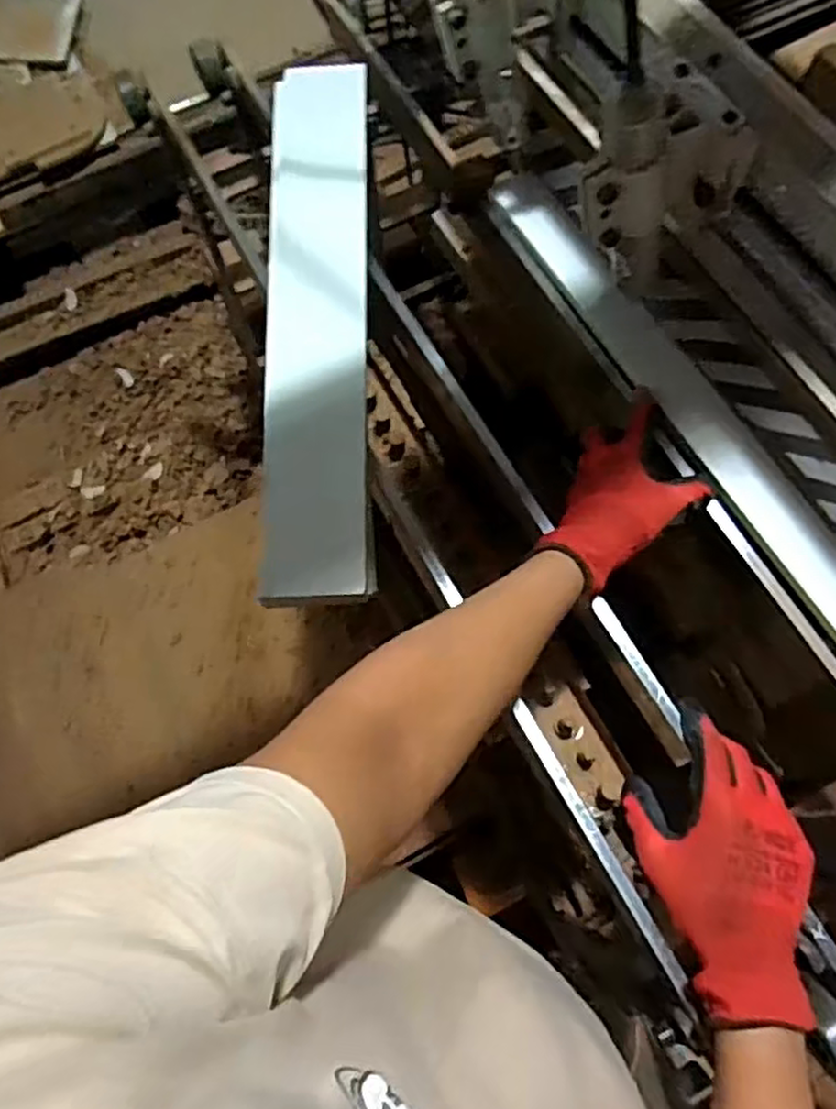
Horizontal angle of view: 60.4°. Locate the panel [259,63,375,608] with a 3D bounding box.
[{"bbox_3d":[-0.084,-0.224,0.609,0.088,0.029,0.552,-3,69,1],"label":"panel"}]

